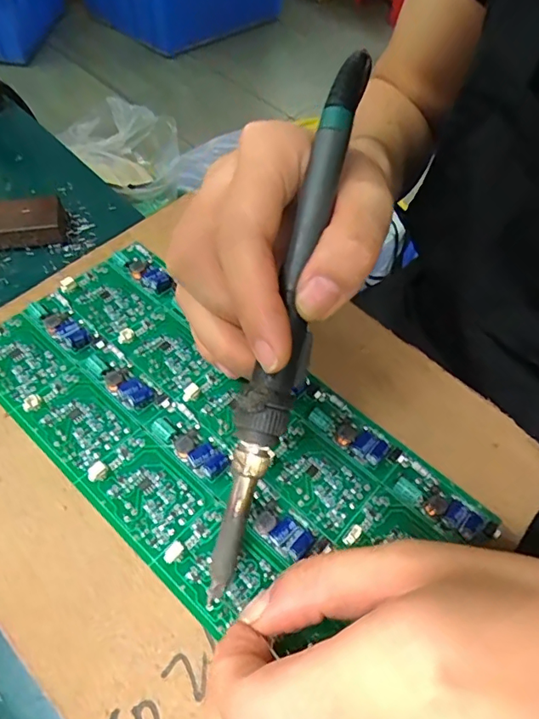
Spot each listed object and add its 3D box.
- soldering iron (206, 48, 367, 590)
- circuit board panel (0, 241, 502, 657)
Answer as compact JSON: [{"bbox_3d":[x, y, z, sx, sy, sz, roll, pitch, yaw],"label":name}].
[{"bbox_3d":[0.007,-0.015,0.172,0.016,0.013,0.196,13,88,6],"label":"soldering iron"},{"bbox_3d":[-0.029,0.028,0.210,0.209,0.010,0.103,38,63,20],"label":"circuit board panel"}]

